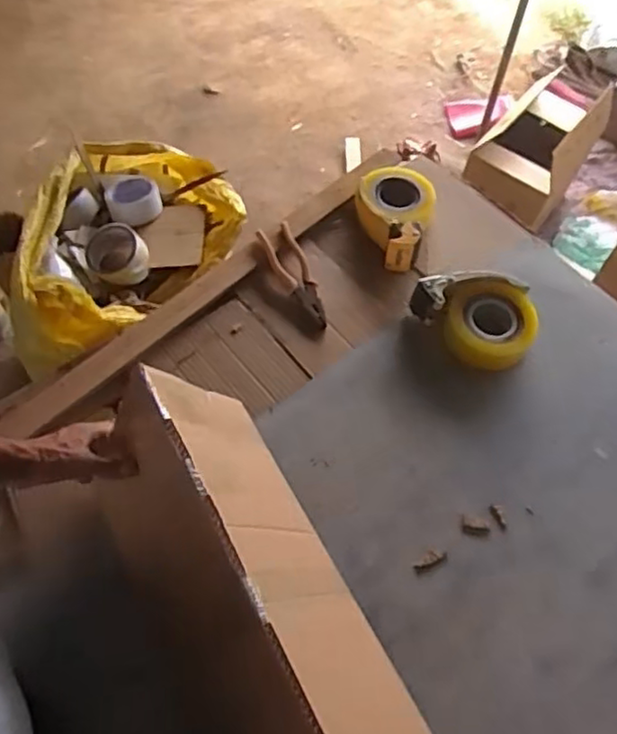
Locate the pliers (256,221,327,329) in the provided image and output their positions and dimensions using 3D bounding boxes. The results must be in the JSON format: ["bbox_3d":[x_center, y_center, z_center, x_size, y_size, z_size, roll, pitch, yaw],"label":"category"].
[{"bbox_3d":[-0.018,-0.138,1.003,0.056,0.023,0.190,-21,60,-15],"label":"pliers"}]

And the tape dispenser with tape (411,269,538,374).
[{"bbox_3d":[0.242,-0.068,0.942,0.158,0.068,0.141,-5,57,-6],"label":"tape dispenser with tape"}]

